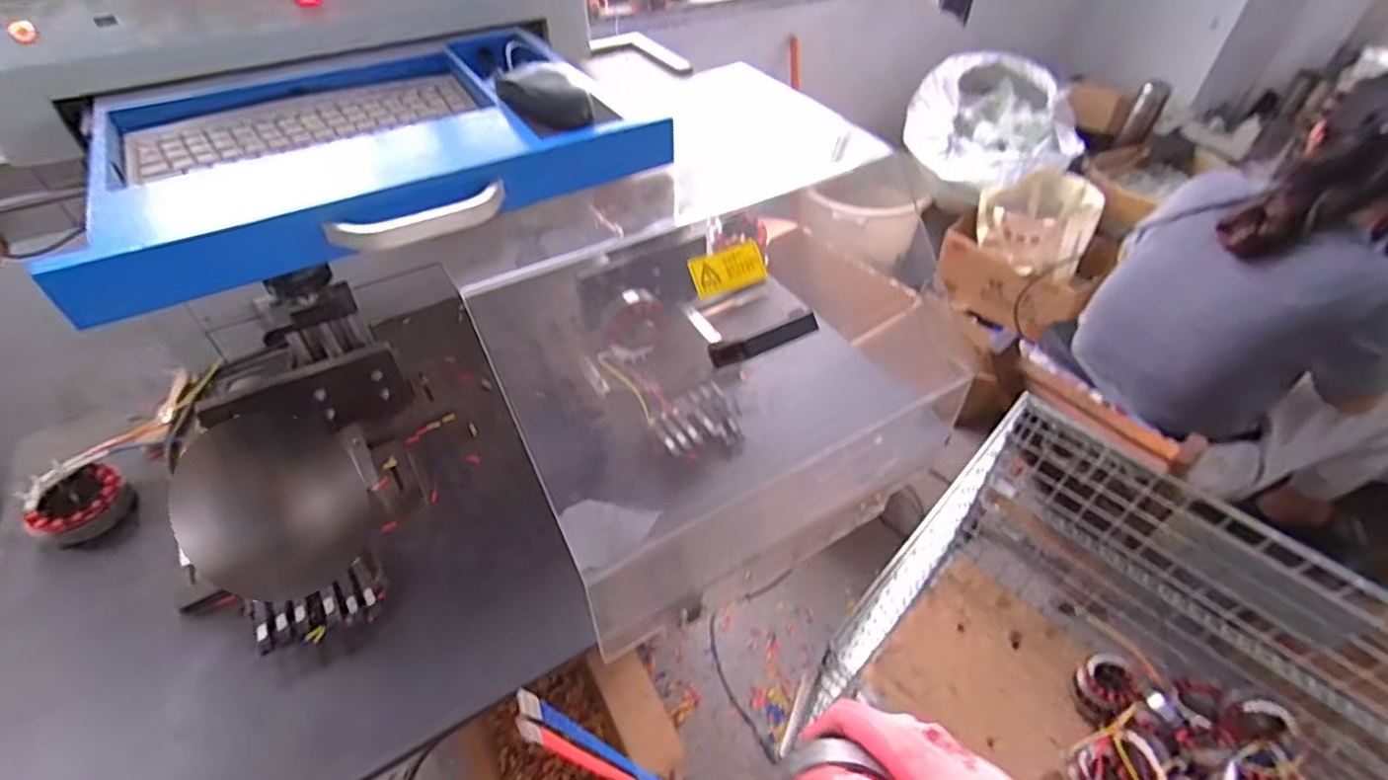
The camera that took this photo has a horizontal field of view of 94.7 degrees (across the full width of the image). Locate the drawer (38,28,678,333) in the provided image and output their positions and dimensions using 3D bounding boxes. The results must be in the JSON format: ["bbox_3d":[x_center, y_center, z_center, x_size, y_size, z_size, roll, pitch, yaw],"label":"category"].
[{"bbox_3d":[-0.290,-0.239,0.587,0.456,0.070,0.299,-23,51,-21],"label":"drawer"}]

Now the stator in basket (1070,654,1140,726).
[{"bbox_3d":[0.747,0.542,1.170,0.110,0.072,0.096,-22,51,-20],"label":"stator in basket"}]

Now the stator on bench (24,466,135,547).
[{"bbox_3d":[-0.670,0.124,0.698,0.090,0.033,0.085,25,51,21],"label":"stator on bench"}]

